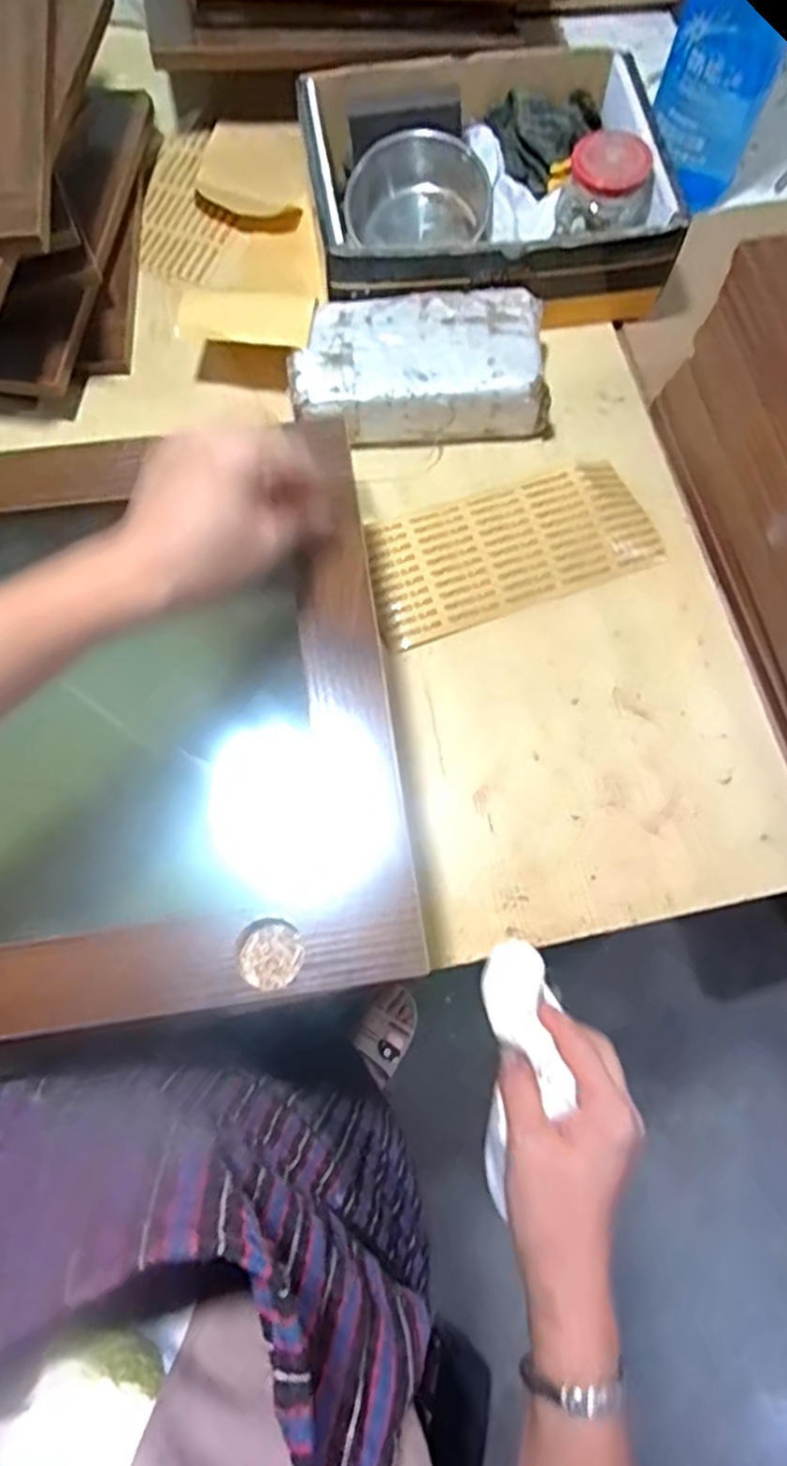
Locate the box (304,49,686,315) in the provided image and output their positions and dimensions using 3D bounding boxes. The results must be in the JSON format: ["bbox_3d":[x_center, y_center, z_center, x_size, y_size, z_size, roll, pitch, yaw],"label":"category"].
[{"bbox_3d":[0.077,-0.483,0.632,0.295,0.087,0.233,-8,73,-3],"label":"box"}]

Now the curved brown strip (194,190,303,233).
[{"bbox_3d":[-0.144,-0.497,0.692,0.104,0.009,0.039,11,73,3],"label":"curved brown strip"}]

